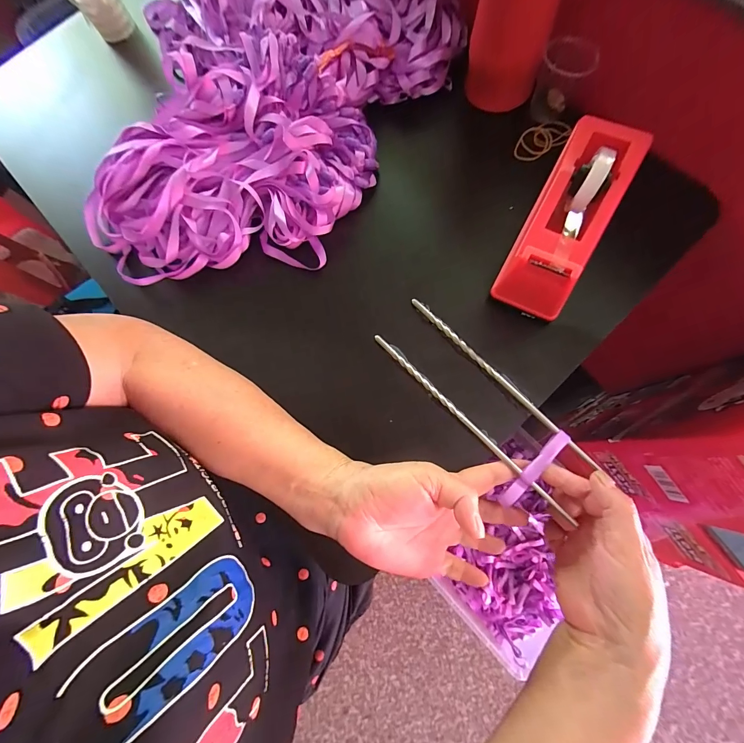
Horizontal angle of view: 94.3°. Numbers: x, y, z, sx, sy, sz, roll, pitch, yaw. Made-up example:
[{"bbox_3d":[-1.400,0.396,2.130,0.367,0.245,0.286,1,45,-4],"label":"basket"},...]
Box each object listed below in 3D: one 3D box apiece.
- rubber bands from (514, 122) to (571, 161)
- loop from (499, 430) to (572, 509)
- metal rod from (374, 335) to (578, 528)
[{"bbox_3d":[0.179,-0.242,0.361,0.064,0.009,0.034,-30,75,-2],"label":"rubber bands"},{"bbox_3d":[0.133,0.079,0.280,0.011,0.006,0.074,43,88,12],"label":"loop"},{"bbox_3d":[0.079,0.041,0.296,0.006,0.005,0.212,-43,77,-11],"label":"metal rod"}]

